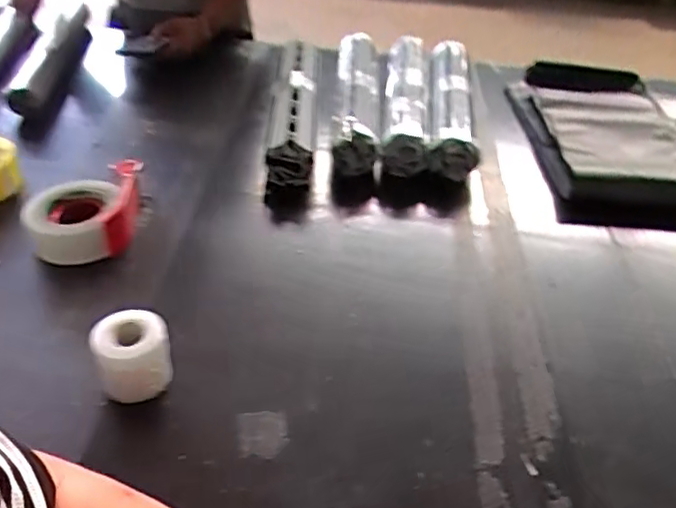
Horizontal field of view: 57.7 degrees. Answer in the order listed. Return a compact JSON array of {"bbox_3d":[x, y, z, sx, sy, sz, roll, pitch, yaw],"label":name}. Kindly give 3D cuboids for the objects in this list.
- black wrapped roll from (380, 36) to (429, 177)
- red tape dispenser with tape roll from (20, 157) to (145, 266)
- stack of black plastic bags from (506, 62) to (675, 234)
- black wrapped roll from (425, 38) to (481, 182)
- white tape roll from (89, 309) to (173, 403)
[{"bbox_3d":[0.126,-0.286,1.120,0.075,0.093,0.445,7,39,1],"label":"black wrapped roll"},{"bbox_3d":[-0.323,-0.055,0.787,0.127,0.067,0.145,-2,40,-10],"label":"red tape dispenser with tape roll"},{"bbox_3d":[0.554,-0.209,1.084,0.428,0.050,0.458,3,39,-4],"label":"stack of black plastic bags"},{"bbox_3d":[0.213,-0.294,1.153,0.078,0.081,0.485,8,39,3],"label":"black wrapped roll"},{"bbox_3d":[-0.200,0.102,0.597,0.067,0.066,0.065,-5,40,-13],"label":"white tape roll"}]

